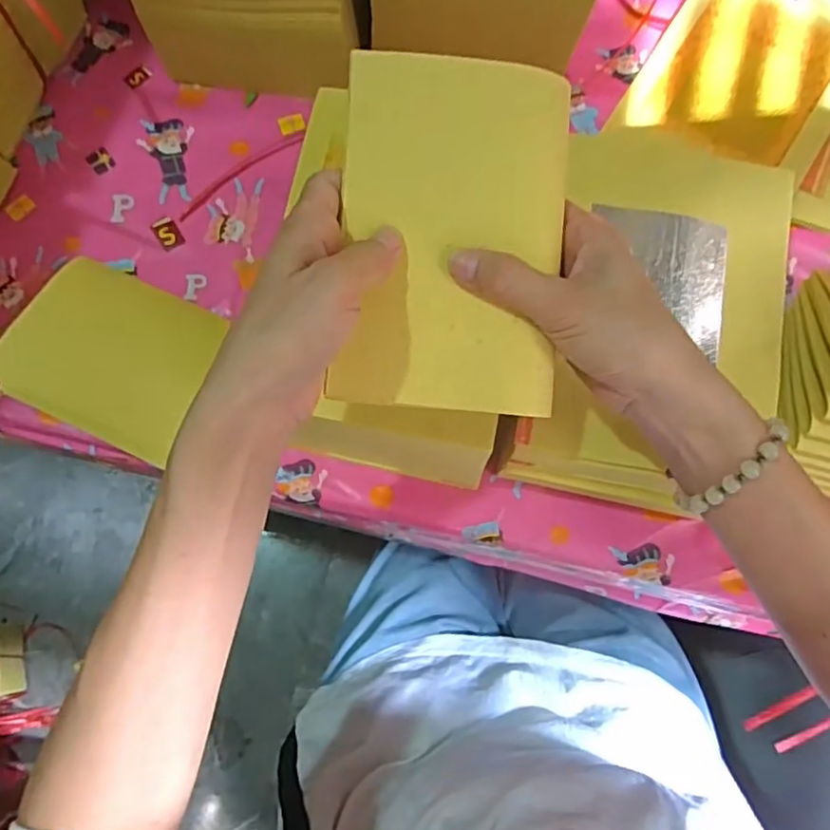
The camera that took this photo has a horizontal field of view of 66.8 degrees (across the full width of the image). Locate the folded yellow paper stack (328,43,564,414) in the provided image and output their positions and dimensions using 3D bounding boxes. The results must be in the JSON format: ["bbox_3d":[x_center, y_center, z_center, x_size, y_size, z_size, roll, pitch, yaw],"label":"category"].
[{"bbox_3d":[0.018,-0.084,0.303,0.106,0.013,0.159,5,95,-1],"label":"folded yellow paper stack"}]

